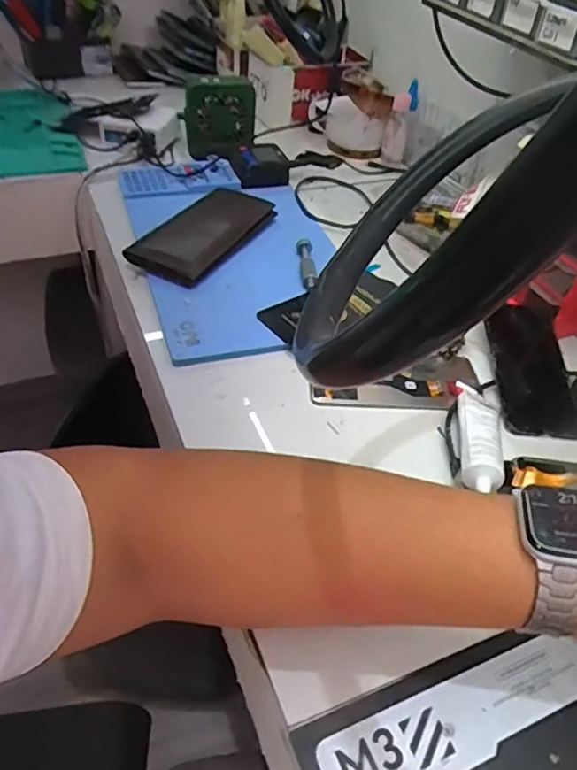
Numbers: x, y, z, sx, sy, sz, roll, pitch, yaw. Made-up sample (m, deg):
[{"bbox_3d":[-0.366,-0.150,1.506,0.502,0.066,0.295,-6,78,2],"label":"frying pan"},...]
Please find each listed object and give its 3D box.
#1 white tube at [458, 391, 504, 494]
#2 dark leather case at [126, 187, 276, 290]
[{"bbox_3d":[0.153,0.045,0.462,0.033,0.029,0.112,11,45,6],"label":"white tube"},{"bbox_3d":[-0.094,-0.170,0.644,0.088,0.023,0.179,23,47,17],"label":"dark leather case"}]

